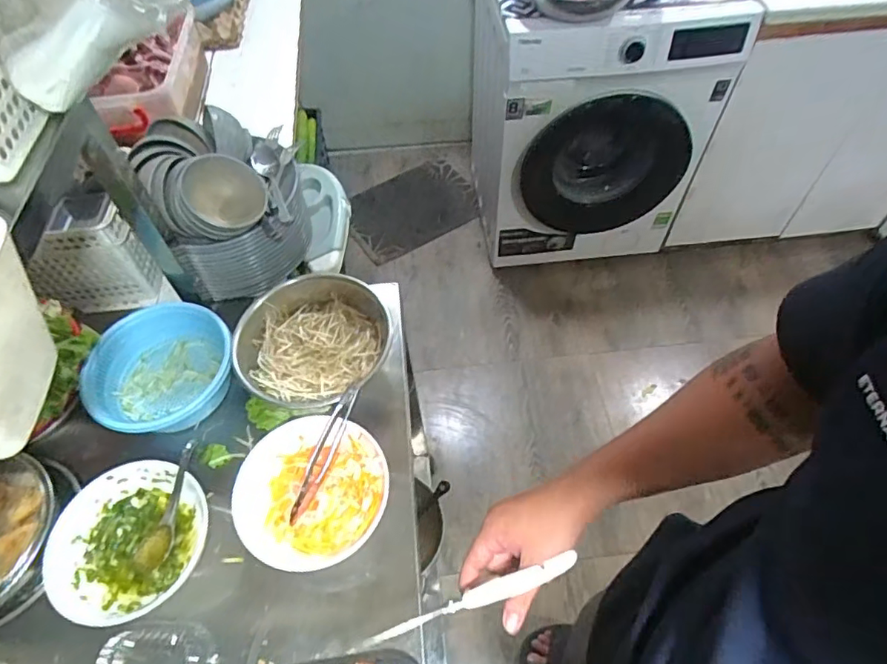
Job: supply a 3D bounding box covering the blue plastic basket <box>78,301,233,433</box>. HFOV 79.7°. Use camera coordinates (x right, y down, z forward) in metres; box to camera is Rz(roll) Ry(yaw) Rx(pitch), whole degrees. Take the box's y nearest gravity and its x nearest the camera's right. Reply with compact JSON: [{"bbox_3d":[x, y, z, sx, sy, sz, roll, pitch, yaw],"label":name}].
[{"bbox_3d":[-0.395,0.056,0.752,0.174,0.065,0.195,28,62,19],"label":"blue plastic basket"}]

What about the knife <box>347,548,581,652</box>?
[{"bbox_3d":[0.020,0.254,0.498,0.225,0.021,0.018,-24,58,4],"label":"knife"}]

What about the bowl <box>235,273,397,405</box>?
[{"bbox_3d":[-0.188,0.006,0.759,0.201,0.081,0.206,-1,57,1],"label":"bowl"}]

